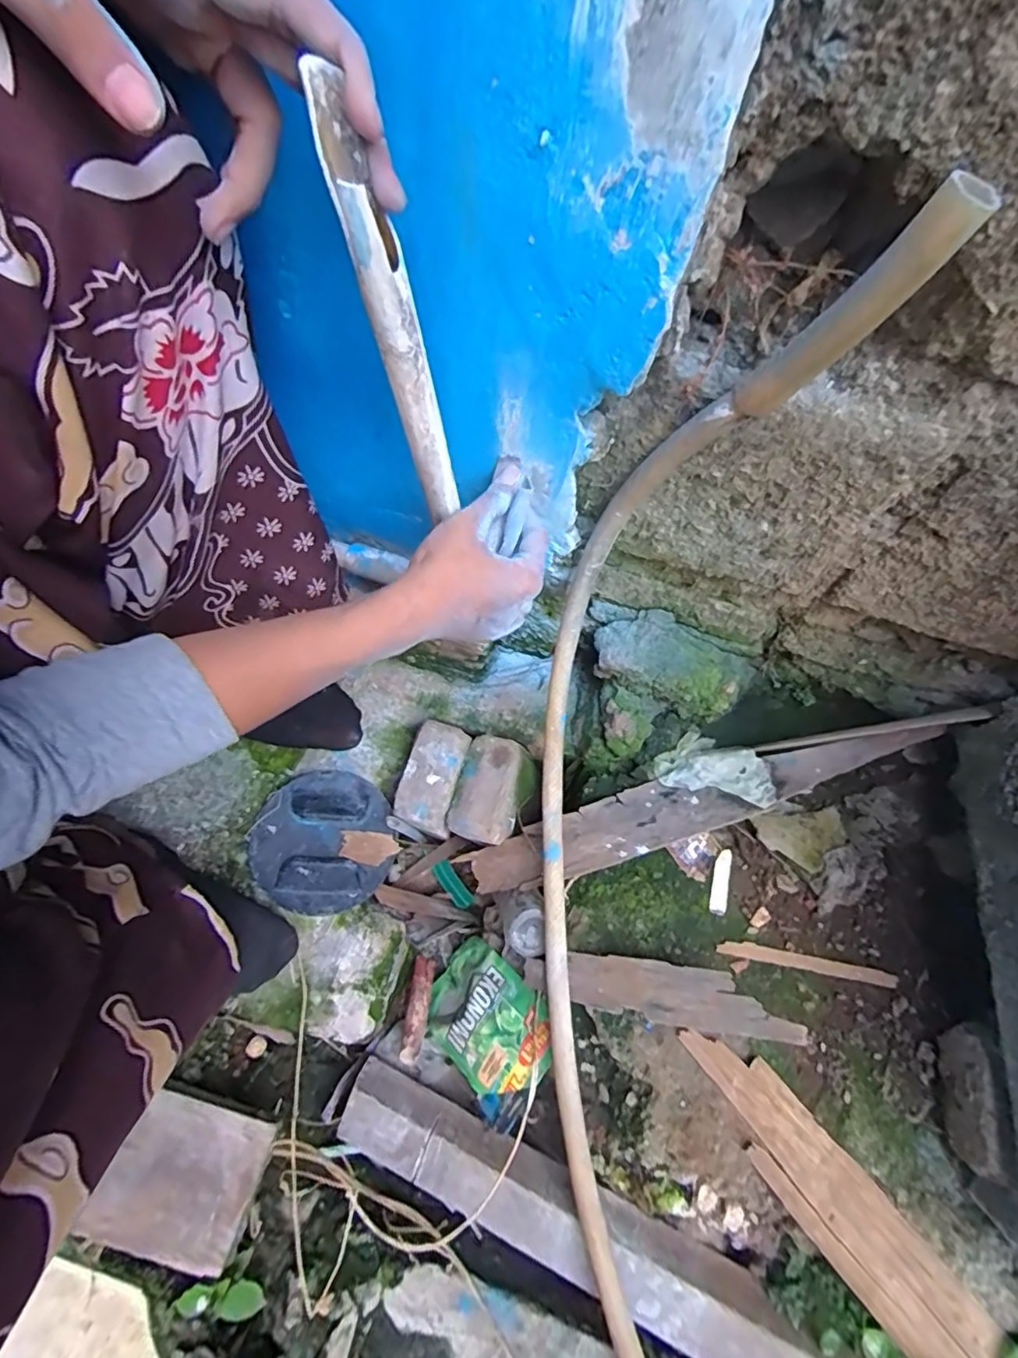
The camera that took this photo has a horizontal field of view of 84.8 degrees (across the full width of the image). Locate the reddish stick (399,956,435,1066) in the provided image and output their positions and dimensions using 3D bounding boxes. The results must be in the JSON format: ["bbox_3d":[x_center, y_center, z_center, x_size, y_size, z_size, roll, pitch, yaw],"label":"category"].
[{"bbox_3d":[-0.092,0.330,0.566,0.022,0.021,0.098,4,31,-1],"label":"reddish stick"}]

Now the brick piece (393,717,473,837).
[{"bbox_3d":[-0.080,0.105,0.588,0.056,0.036,0.112,12,69,2],"label":"brick piece"}]

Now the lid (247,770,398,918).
[{"bbox_3d":[-0.188,0.165,0.570,0.134,0.028,0.135,1,69,-2],"label":"lid"}]

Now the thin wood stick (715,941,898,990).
[{"bbox_3d":[0.268,0.255,0.501,0.154,0.007,0.014,11,69,2],"label":"thin wood stick"}]

